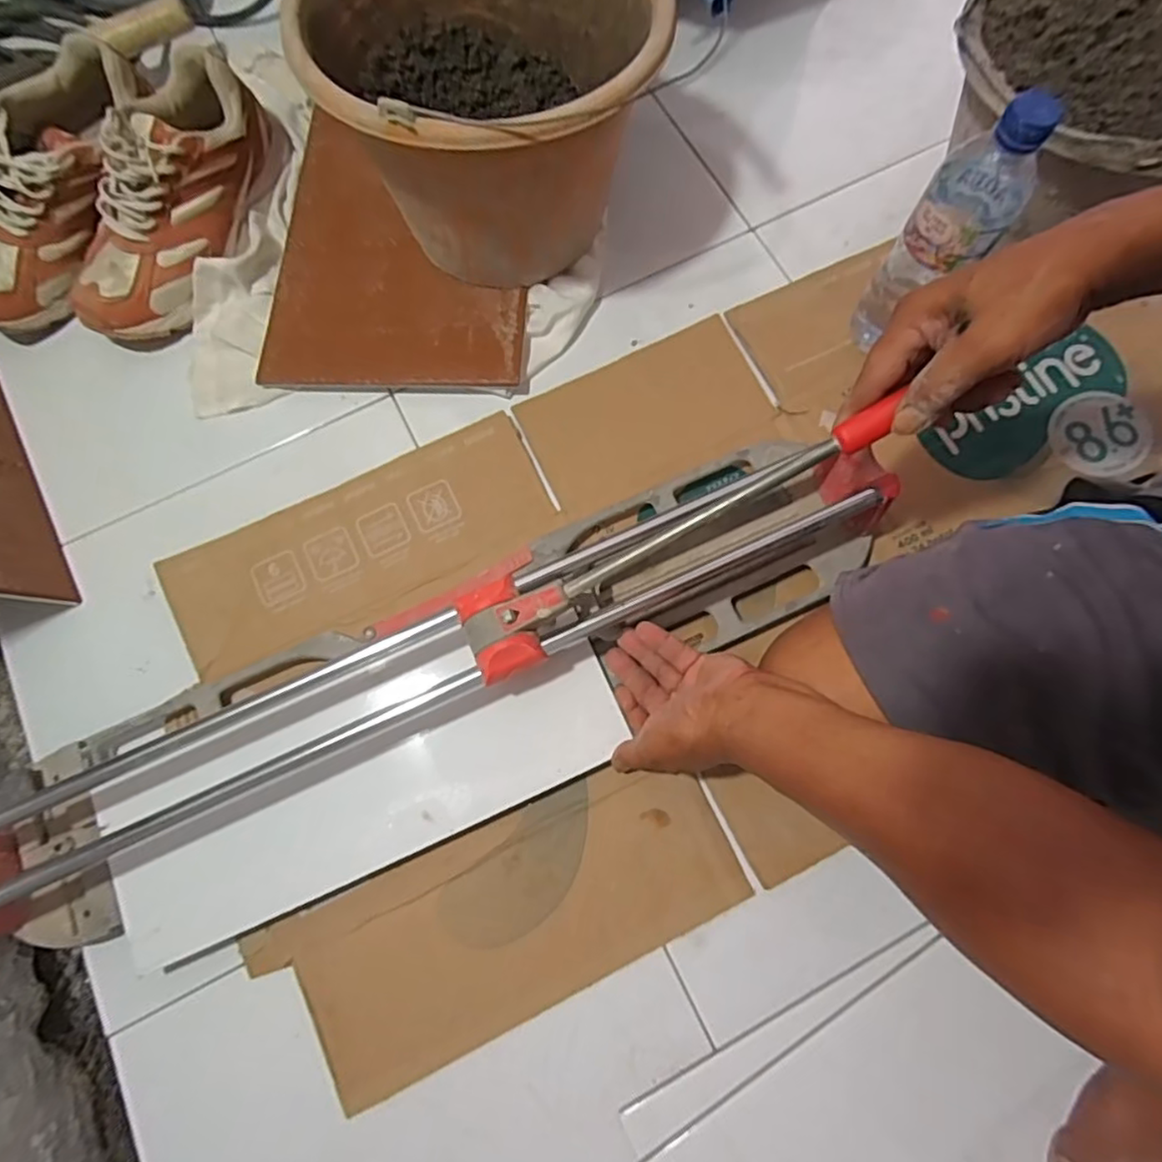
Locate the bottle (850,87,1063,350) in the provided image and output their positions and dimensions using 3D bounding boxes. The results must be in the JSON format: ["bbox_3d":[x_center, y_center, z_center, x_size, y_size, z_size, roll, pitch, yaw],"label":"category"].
[{"bbox_3d":[0.291,-0.269,0.525,0.068,0.235,0.074,25,76,9],"label":"bottle"}]

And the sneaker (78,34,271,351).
[{"bbox_3d":[-0.395,-0.364,0.620,0.091,0.111,0.279,22,88,8],"label":"sneaker"}]

